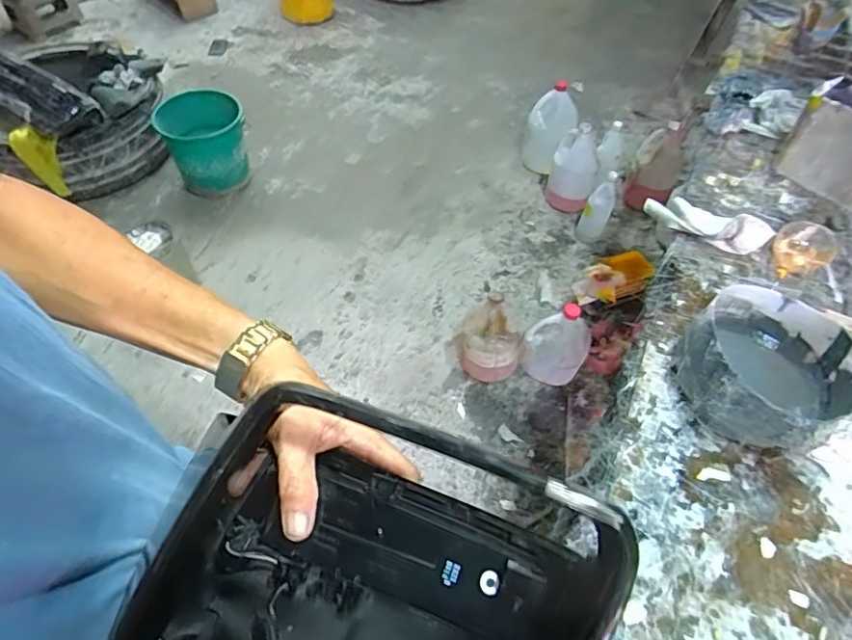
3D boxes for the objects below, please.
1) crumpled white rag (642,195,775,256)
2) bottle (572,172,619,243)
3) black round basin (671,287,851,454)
[{"bbox_3d":[0.413,-0.149,0.844,0.182,0.053,0.043,28,57,32],"label":"crumpled white rag"},{"bbox_3d":[0.543,-0.352,1.779,0.089,0.248,0.082,22,57,13],"label":"bottle"},{"bbox_3d":[0.389,0.059,0.649,0.173,0.098,0.177,1,54,-1],"label":"black round basin"}]

